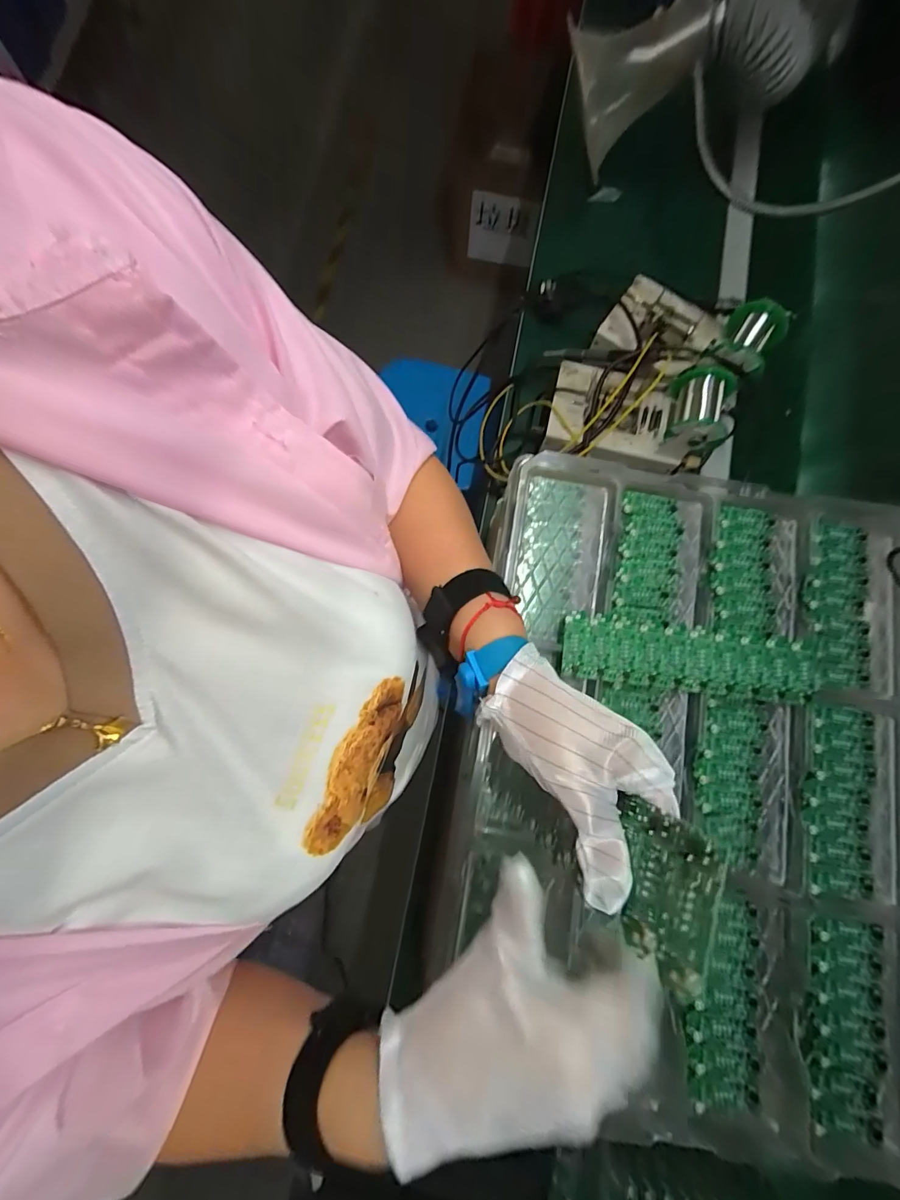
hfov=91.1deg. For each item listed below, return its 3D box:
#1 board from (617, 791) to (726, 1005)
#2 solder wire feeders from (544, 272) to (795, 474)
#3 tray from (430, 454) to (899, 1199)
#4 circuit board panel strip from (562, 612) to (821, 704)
[{"bbox_3d":[0.089,0.122,0.189,0.004,0.054,0.057,19,81,-13],"label":"board"},{"bbox_3d":[0.266,-0.293,0.567,0.240,0.078,0.285,26,81,4],"label":"solder wire feeders"},{"bbox_3d":[0.223,0.151,0.398,0.407,0.035,0.539,8,80,1],"label":"tray"},{"bbox_3d":[0.217,0.056,0.407,0.226,0.020,0.057,8,80,1],"label":"circuit board panel strip"}]

